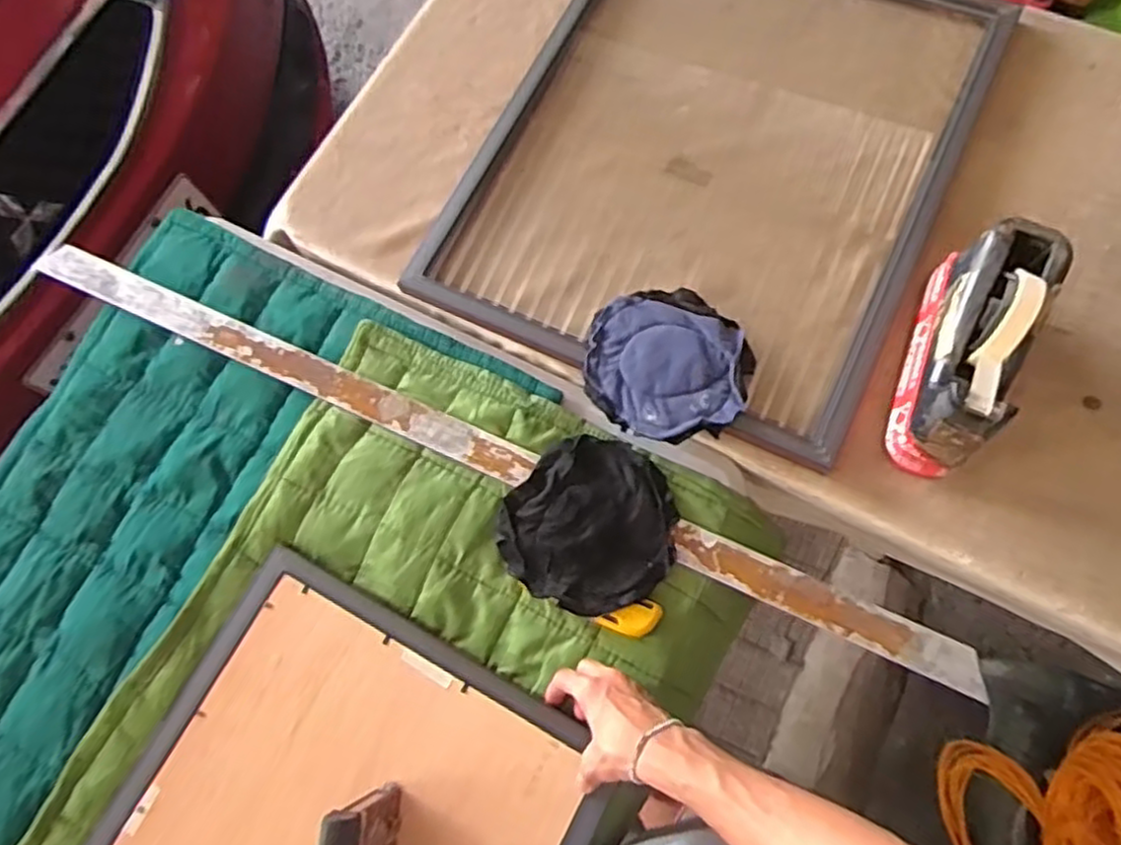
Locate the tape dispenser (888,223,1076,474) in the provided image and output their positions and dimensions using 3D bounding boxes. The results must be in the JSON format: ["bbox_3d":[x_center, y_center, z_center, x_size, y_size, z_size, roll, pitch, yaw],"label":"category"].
[{"bbox_3d":[0.349,-0.063,0.618,0.078,0.110,0.205,25,77,13],"label":"tape dispenser"}]

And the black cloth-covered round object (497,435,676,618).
[{"bbox_3d":[0.029,0.095,0.665,0.151,0.017,0.155,0,72,1],"label":"black cloth-covered round object"}]

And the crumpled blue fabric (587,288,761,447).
[{"bbox_3d":[0.102,-0.052,0.696,0.152,0.044,0.147,-2,73,6],"label":"crumpled blue fabric"}]

